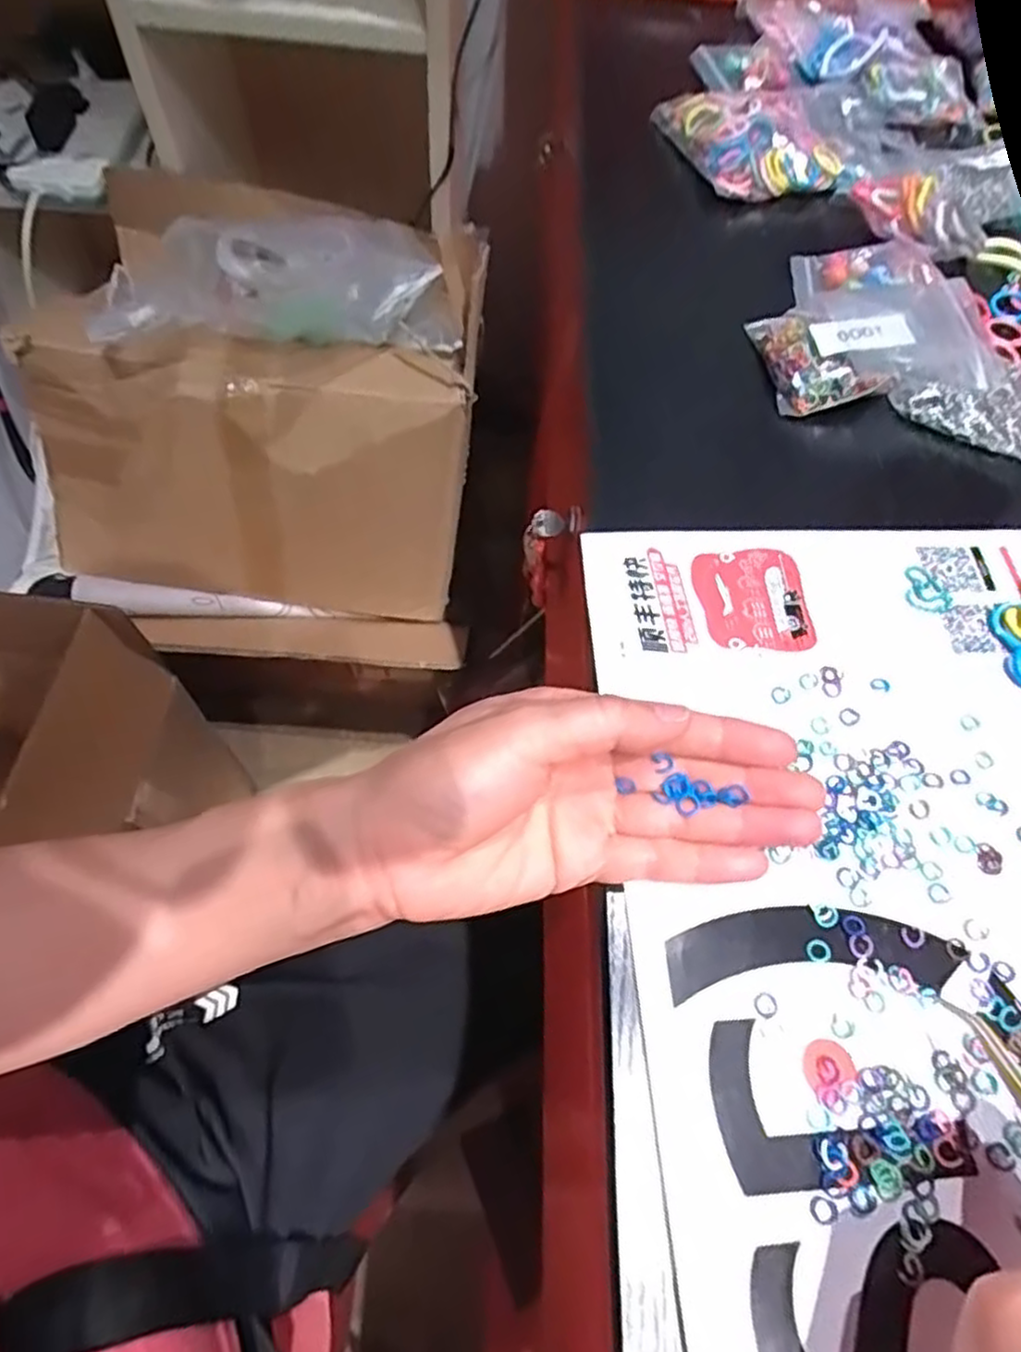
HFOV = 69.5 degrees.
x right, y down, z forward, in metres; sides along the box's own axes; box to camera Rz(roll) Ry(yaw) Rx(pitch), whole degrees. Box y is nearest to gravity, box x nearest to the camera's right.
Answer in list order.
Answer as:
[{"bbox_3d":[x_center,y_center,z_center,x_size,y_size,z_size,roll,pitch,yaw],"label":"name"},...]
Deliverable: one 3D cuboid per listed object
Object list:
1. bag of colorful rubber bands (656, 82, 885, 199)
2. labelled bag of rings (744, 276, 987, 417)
[{"bbox_3d":[0.181,-0.367,0.491,0.134,0.018,0.096,-15,64,-9],"label":"bag of colorful rubber bands"},{"bbox_3d":[0.203,-0.184,0.404,0.124,0.030,0.075,-3,63,-5],"label":"labelled bag of rings"}]

